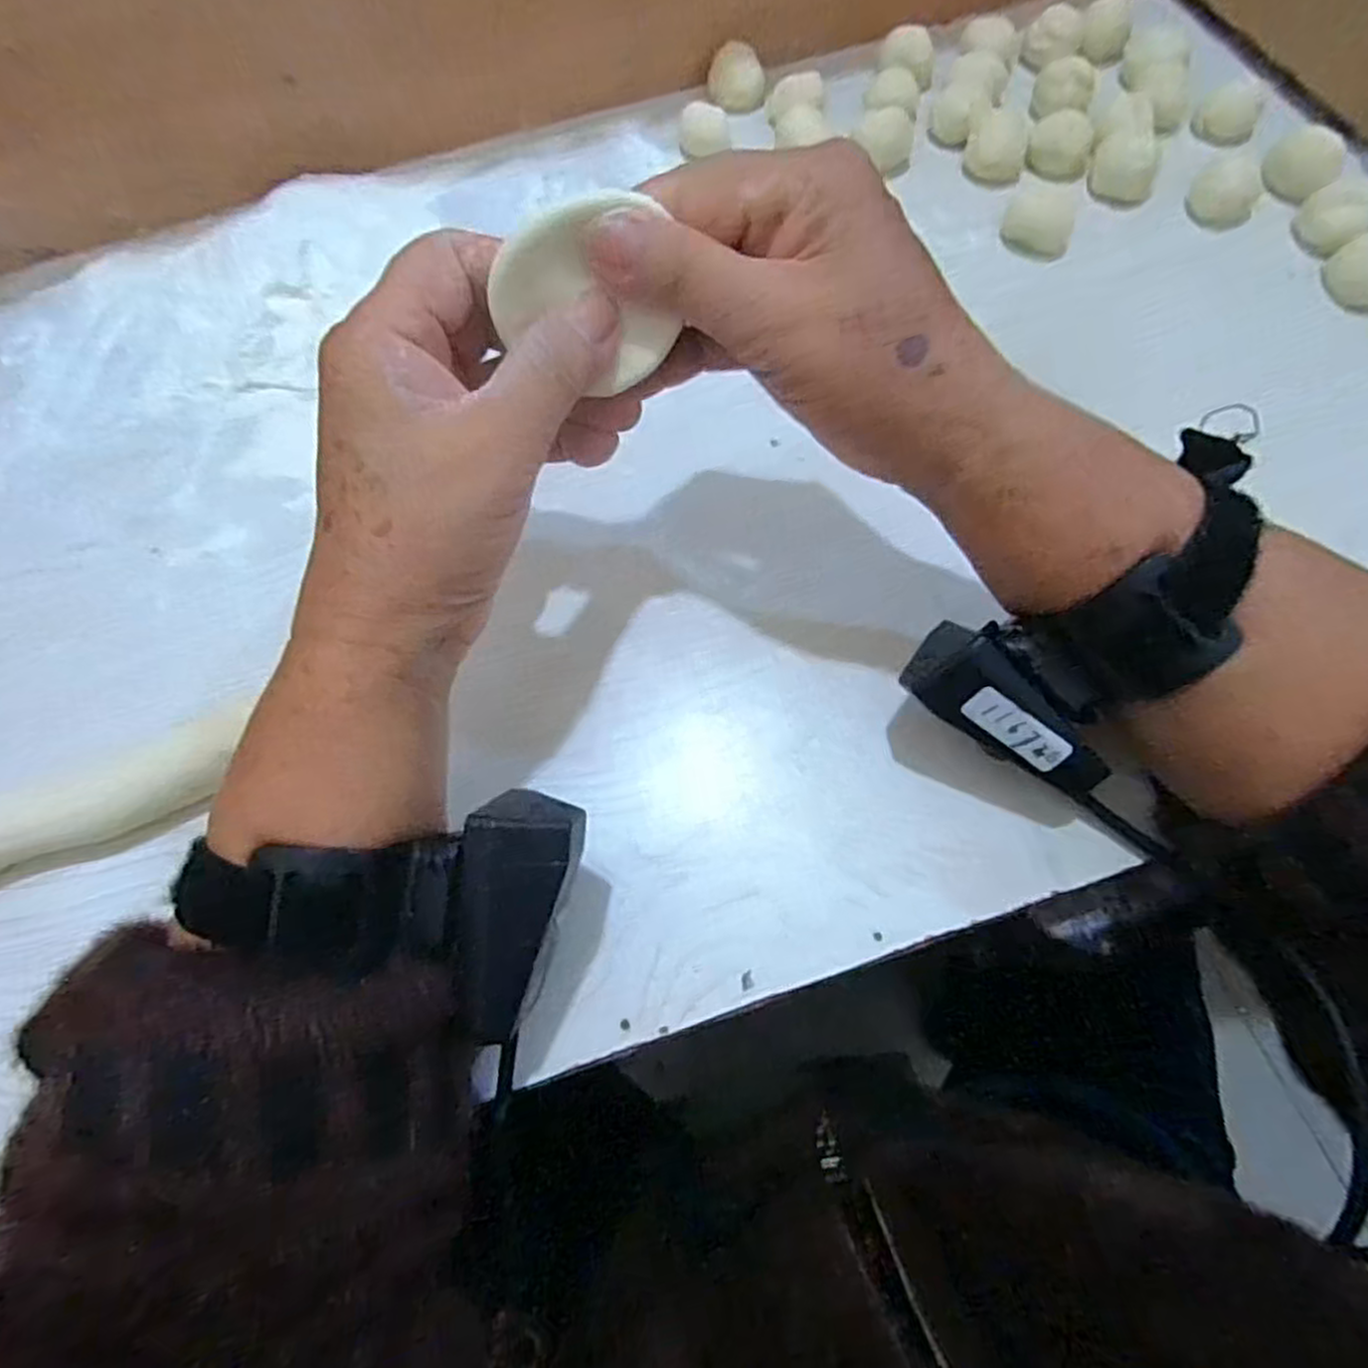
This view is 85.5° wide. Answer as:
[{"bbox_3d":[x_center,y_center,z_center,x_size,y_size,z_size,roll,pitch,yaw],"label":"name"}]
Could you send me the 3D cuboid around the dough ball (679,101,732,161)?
[{"bbox_3d":[0.012,-0.298,0.399,0.024,0.020,0.018,31,73,13],"label":"dough ball"}]

